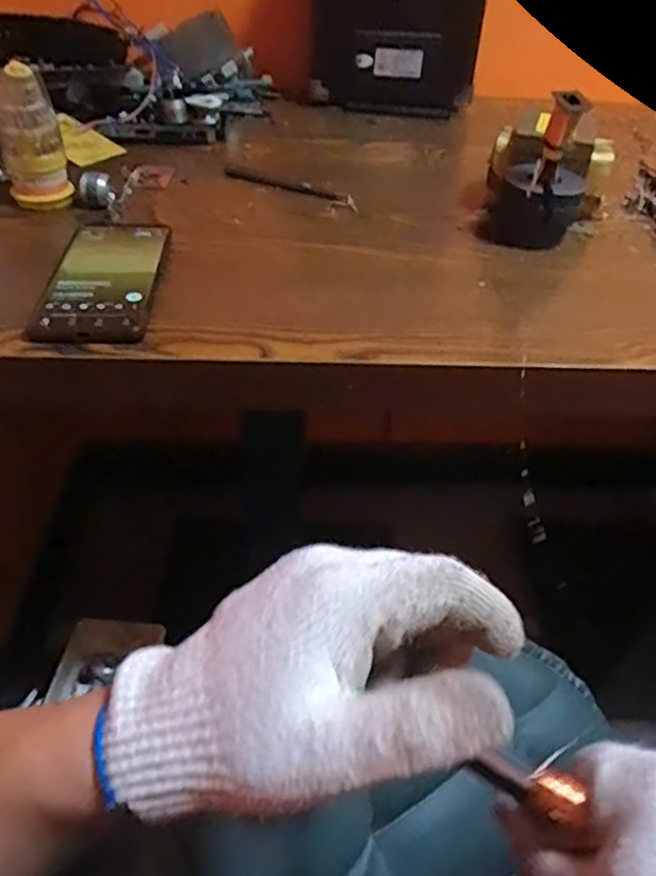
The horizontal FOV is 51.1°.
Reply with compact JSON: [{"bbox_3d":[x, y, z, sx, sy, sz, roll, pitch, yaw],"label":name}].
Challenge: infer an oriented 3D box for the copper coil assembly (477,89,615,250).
[{"bbox_3d":[0.188,-0.227,0.579,0.100,0.111,0.114,11,40,10],"label":"copper coil assembly"}]

